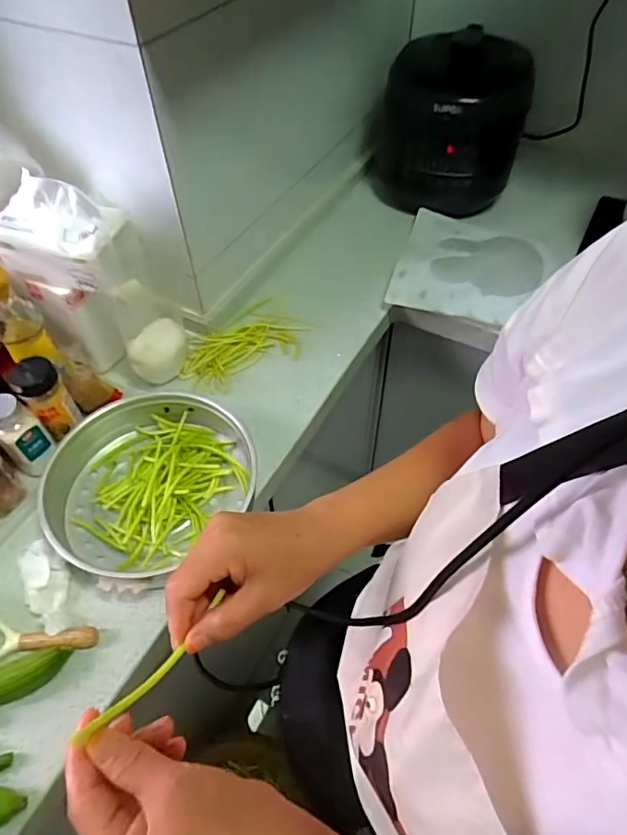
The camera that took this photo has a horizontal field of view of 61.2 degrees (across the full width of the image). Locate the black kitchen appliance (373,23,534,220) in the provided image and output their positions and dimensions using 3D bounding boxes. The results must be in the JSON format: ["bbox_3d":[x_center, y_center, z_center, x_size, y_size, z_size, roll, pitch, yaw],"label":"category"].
[{"bbox_3d":[0.257,-0.566,1.031,0.258,0.262,0.234,0,52,1],"label":"black kitchen appliance"}]

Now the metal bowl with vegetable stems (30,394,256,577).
[{"bbox_3d":[-0.205,0.082,0.679,0.246,0.063,0.259,38,62,26],"label":"metal bowl with vegetable stems"}]

